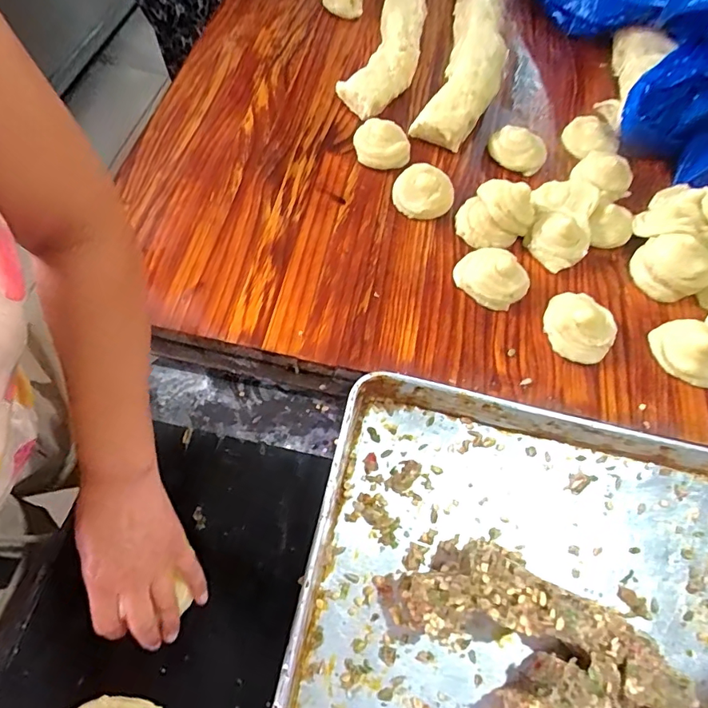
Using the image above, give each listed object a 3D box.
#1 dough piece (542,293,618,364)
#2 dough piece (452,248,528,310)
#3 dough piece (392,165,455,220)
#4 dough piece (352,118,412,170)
[{"bbox_3d":[0.265,-0.034,0.564,0.081,0.024,0.083,1,65,-3],"label":"dough piece"},{"bbox_3d":[0.168,-0.097,0.584,0.084,0.033,0.068,41,69,14],"label":"dough piece"},{"bbox_3d":[0.095,-0.221,0.642,0.079,0.031,0.072,17,65,5],"label":"dough piece"},{"bbox_3d":[0.040,-0.296,0.674,0.078,0.024,0.070,7,65,0],"label":"dough piece"}]

